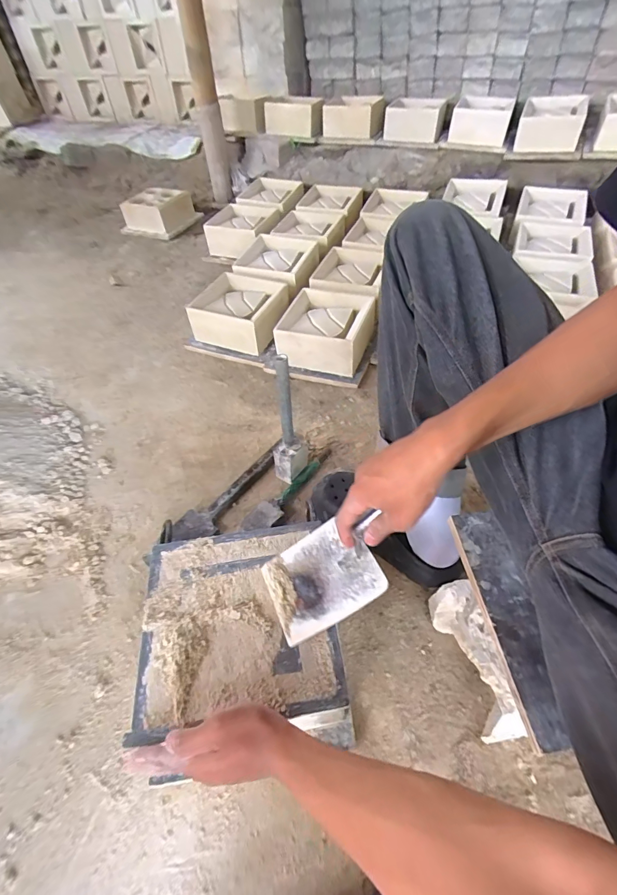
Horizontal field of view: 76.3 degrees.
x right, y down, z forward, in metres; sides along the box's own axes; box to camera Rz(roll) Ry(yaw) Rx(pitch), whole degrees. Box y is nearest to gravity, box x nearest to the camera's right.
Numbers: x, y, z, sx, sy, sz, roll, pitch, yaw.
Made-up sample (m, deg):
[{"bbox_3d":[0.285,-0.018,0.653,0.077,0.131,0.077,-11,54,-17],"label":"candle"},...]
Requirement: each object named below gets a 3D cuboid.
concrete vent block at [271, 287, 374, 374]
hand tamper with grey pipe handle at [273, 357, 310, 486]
[{"bbox_3d":[0.043,-0.294,1.012,0.207,0.115,0.208,12,51,10],"label":"concrete vent block"},{"bbox_3d":[-0.037,-0.035,0.694,0.052,0.264,0.058,29,57,23],"label":"hand tamper with grey pipe handle"}]

